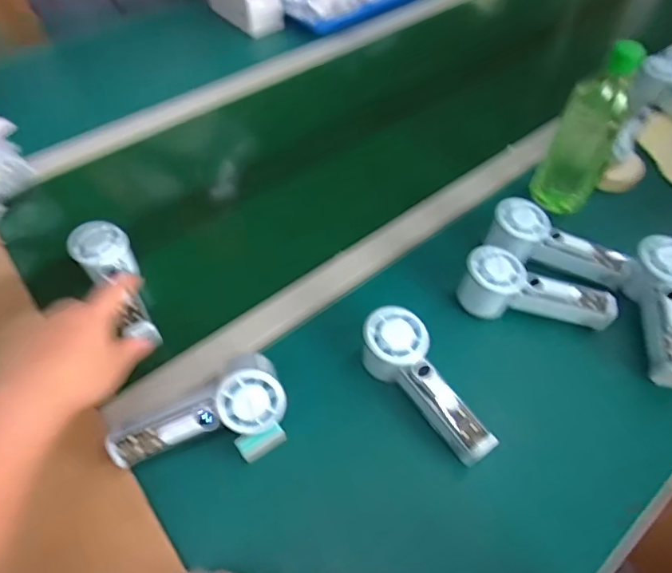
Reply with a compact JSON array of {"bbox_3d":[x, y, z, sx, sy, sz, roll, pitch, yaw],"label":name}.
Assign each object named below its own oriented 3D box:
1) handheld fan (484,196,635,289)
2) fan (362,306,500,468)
[{"bbox_3d":[0.250,-0.045,0.552,0.154,0.055,0.054,26,56,2],"label":"handheld fan"},{"bbox_3d":[0.080,0.095,0.461,0.051,0.060,0.156,-29,71,-20],"label":"fan"}]

